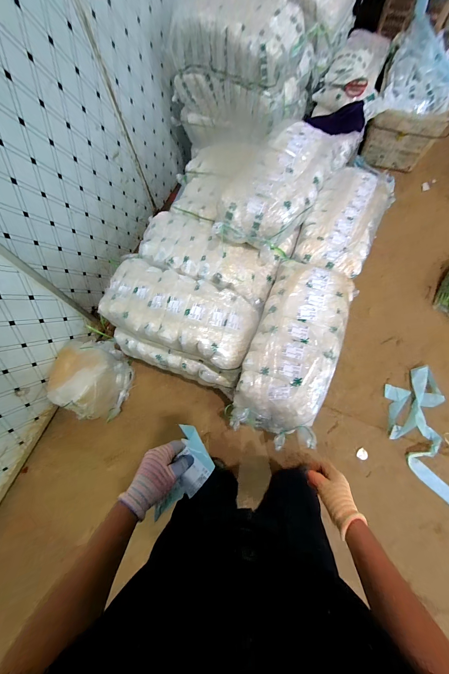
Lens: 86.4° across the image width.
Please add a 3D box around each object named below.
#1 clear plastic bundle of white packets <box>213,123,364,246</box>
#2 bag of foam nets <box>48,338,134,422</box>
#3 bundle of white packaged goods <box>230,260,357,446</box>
[{"bbox_3d":[0.229,-0.606,0.985,0.306,0.190,0.613,35,74,14],"label":"clear plastic bundle of white packets"},{"bbox_3d":[-0.674,0.210,1.188,0.319,0.273,0.360,3,69,4],"label":"bag of foam nets"},{"bbox_3d":[0.270,0.014,0.906,0.315,0.142,0.669,20,71,10],"label":"bundle of white packaged goods"}]

